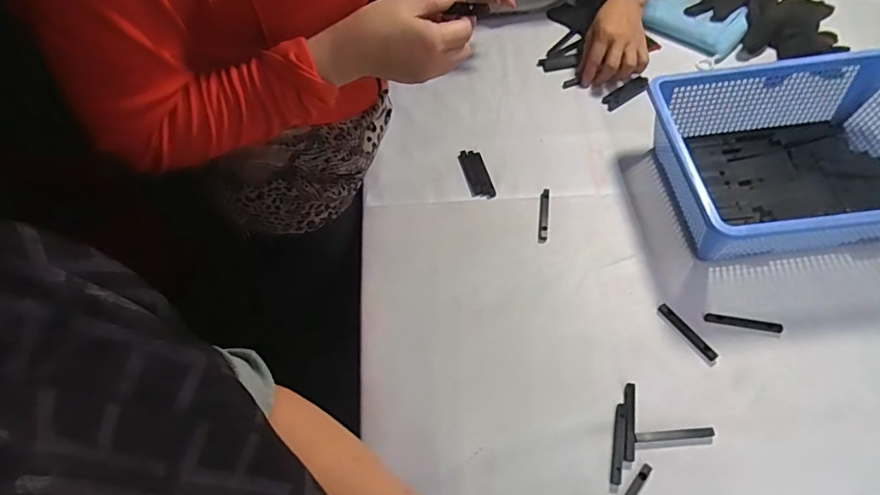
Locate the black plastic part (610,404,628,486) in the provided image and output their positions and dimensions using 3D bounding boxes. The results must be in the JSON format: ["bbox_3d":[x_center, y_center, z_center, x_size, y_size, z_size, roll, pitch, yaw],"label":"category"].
[{"bbox_3d":[0.175,0.192,0.496,0.013,0.005,0.075,10,59,11],"label":"black plastic part"}]

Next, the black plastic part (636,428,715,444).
[{"bbox_3d":[0.229,0.183,0.495,0.076,0.004,0.009,-5,57,1],"label":"black plastic part"}]

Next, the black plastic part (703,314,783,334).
[{"bbox_3d":[0.332,0.082,0.557,0.078,0.004,0.013,8,58,9],"label":"black plastic part"}]

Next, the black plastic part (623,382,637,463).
[{"bbox_3d":[0.189,0.173,0.504,0.011,0.007,0.075,7,58,9],"label":"black plastic part"}]

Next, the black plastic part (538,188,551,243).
[{"bbox_3d":[0.133,-0.042,0.649,0.013,0.004,0.080,6,58,9],"label":"black plastic part"}]

